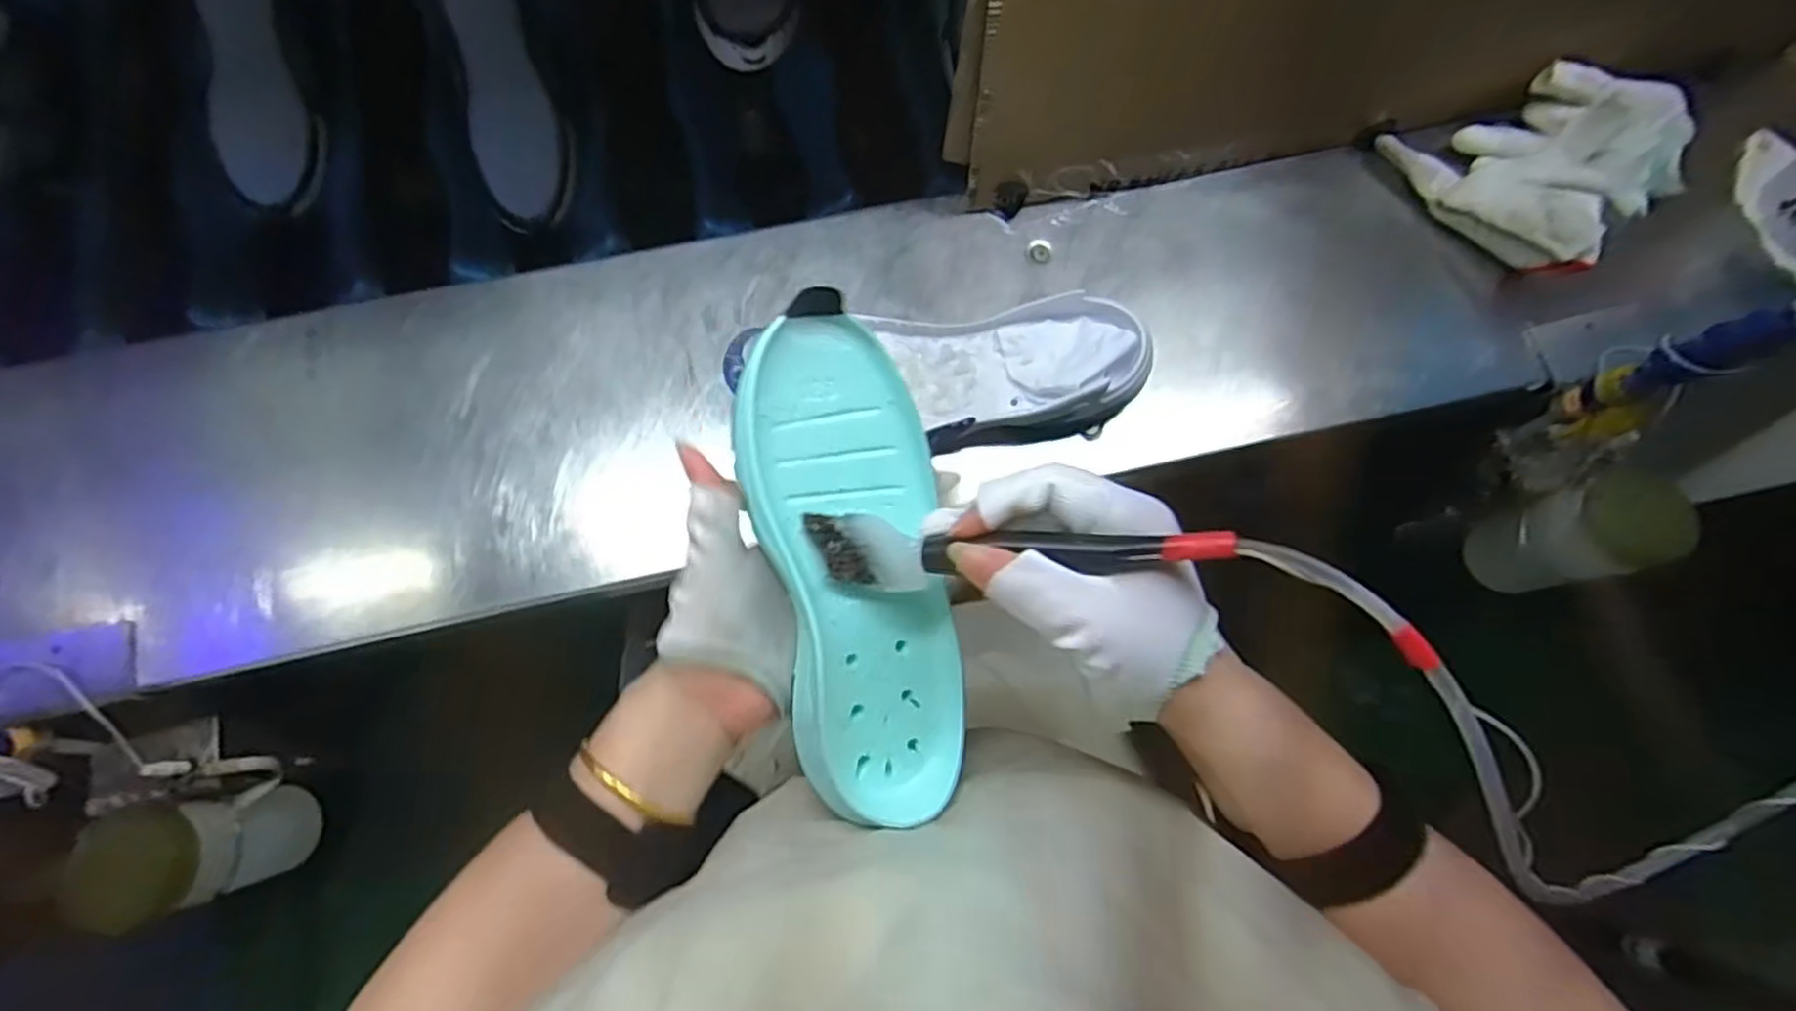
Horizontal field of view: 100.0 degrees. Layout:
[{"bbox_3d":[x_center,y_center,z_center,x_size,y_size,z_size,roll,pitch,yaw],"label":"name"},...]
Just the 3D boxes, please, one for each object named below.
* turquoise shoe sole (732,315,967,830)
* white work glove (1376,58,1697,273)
[{"bbox_3d":[-0.016,0.027,0.333,0.085,0.030,0.212,-13,94,-29],"label":"turquoise shoe sole"},{"bbox_3d":[0.469,-0.234,0.528,0.190,0.056,0.134,-15,78,-4],"label":"white work glove"}]

